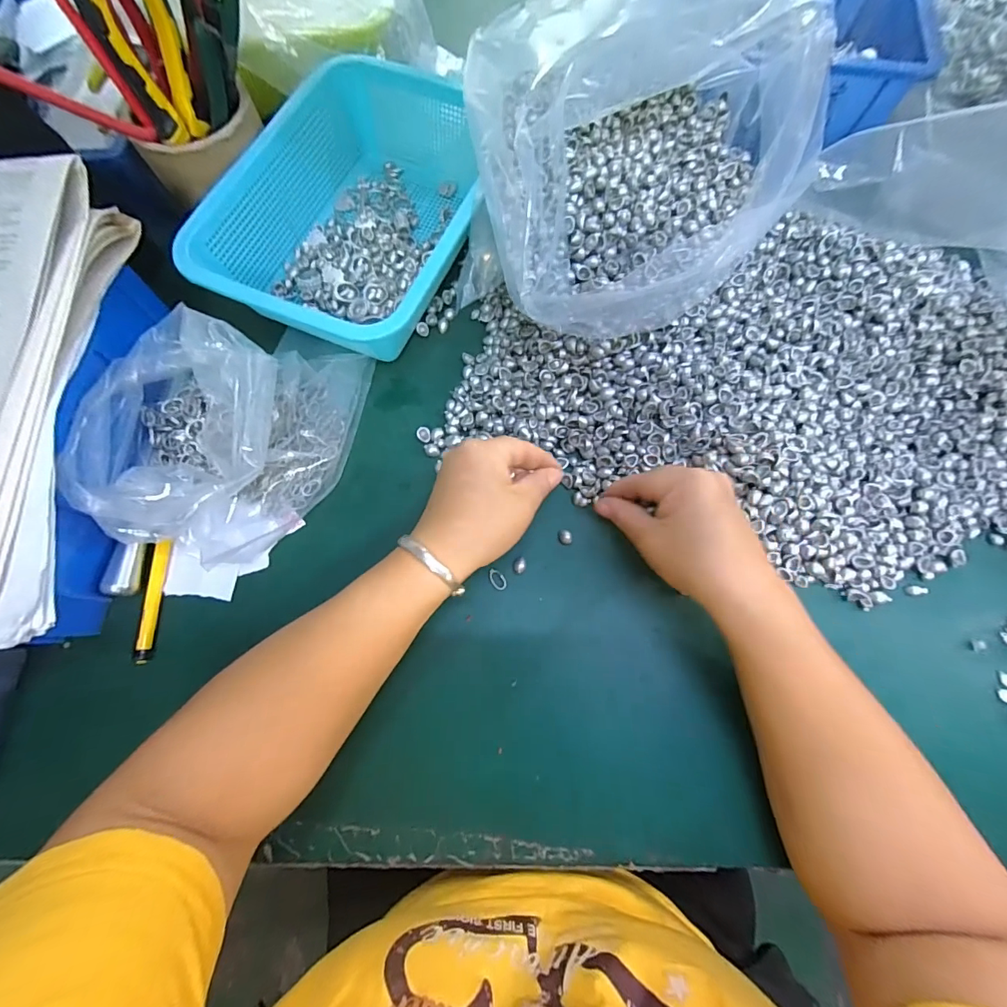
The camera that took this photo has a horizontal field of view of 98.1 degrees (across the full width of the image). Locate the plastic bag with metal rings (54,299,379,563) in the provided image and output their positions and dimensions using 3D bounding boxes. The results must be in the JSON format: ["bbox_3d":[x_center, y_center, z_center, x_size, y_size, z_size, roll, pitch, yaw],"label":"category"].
[{"bbox_3d":[-0.200,-0.061,0.318,0.140,0.089,0.185,12,75,5],"label":"plastic bag with metal rings"}]

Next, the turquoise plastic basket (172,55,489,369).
[{"bbox_3d":[-0.107,-0.261,0.380,0.187,0.072,0.286,21,76,7],"label":"turquoise plastic basket"}]

